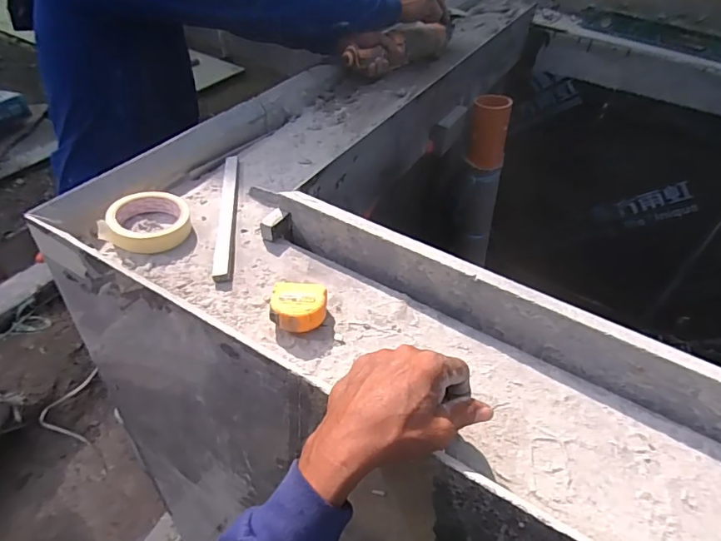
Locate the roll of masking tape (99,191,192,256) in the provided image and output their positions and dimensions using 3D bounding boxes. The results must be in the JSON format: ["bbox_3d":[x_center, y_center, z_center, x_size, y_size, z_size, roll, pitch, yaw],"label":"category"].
[{"bbox_3d":[-0.262,-0.061,0.598,0.086,0.033,0.088,4,43,-4],"label":"roll of masking tape"}]

